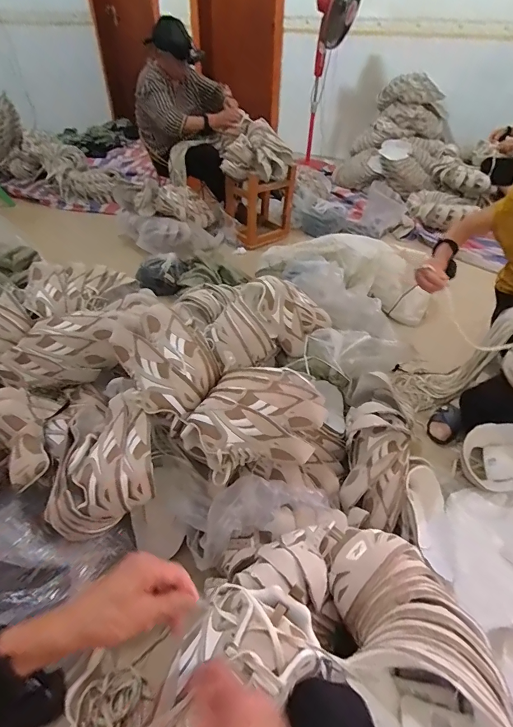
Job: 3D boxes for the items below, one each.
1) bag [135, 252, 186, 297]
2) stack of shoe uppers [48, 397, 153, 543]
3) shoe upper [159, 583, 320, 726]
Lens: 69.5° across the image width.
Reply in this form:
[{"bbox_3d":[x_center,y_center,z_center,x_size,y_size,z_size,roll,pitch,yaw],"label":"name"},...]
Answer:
[{"bbox_3d":[-0.432,-0.409,1.699,0.224,0.141,0.167,-9,44,-11],"label":"bag"},{"bbox_3d":[-0.318,0.209,0.780,0.204,0.151,0.234,-7,43,-9],"label":"stack of shoe uppers"},{"bbox_3d":[-0.037,0.353,0.378,0.126,0.067,0.261,23,46,22],"label":"shoe upper"}]

